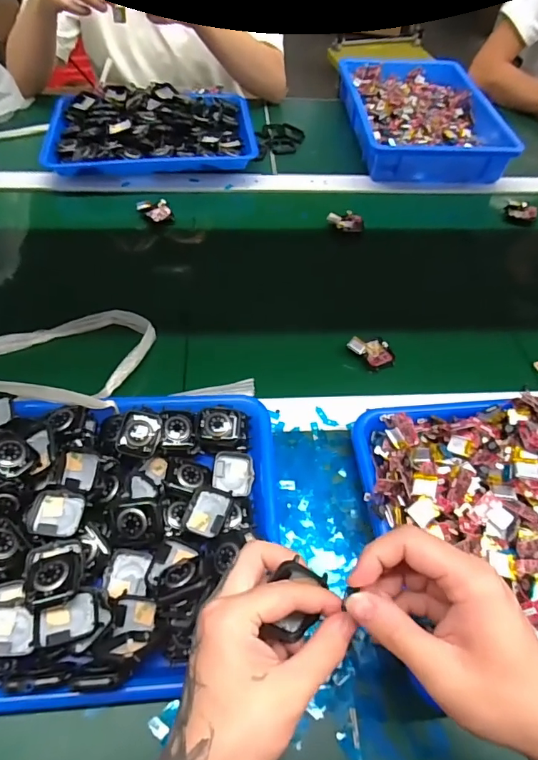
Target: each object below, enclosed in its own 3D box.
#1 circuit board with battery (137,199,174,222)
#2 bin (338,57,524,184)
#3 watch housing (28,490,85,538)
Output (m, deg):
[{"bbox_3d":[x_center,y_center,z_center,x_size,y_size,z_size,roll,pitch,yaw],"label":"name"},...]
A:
[{"bbox_3d":[-0.166,-0.247,0.674,0.048,0.020,0.030,-10,56,-10],"label":"circuit board with battery"},{"bbox_3d":[0.268,-0.481,0.838,0.241,0.059,0.351,-2,55,-5],"label":"bin"},{"bbox_3d":[-0.179,0.113,0.389,0.044,0.009,0.037,6,55,0],"label":"watch housing"}]

